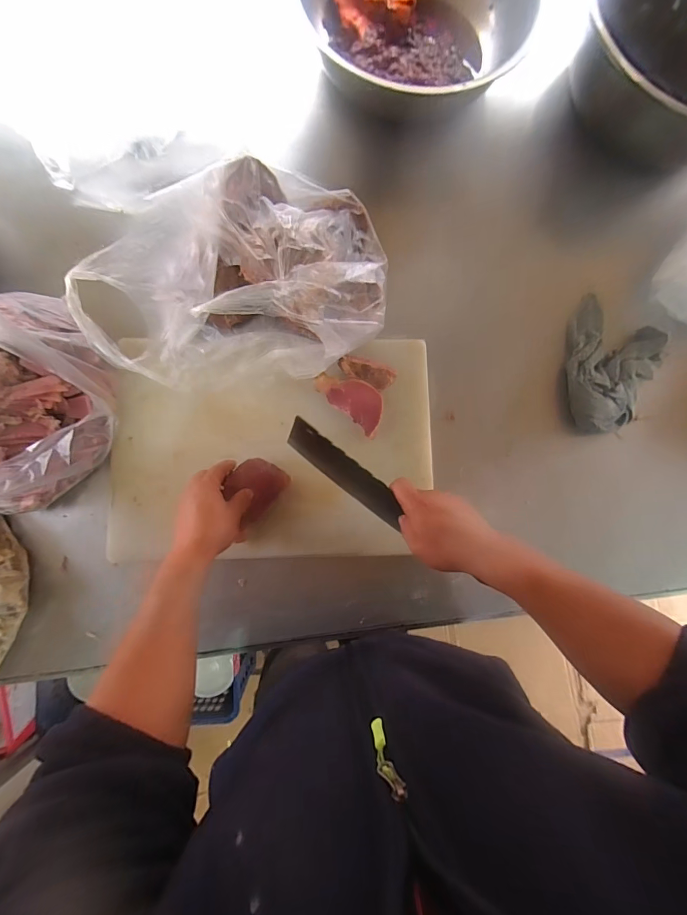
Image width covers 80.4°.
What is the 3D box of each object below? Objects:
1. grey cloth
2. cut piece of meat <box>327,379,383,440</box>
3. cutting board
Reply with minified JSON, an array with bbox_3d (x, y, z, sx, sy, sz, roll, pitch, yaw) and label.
[{"bbox_3d":[0.404,-0.137,0.619,0.137,0.037,0.201,26,82,2],"label":"grey cloth"},{"bbox_3d":[0.025,-0.077,0.570,0.087,0.018,0.057,43,83,4],"label":"cut piece of meat"},{"bbox_3d":[-0.098,-0.013,0.580,0.444,0.037,0.300,-1,82,-2],"label":"cutting board"}]

